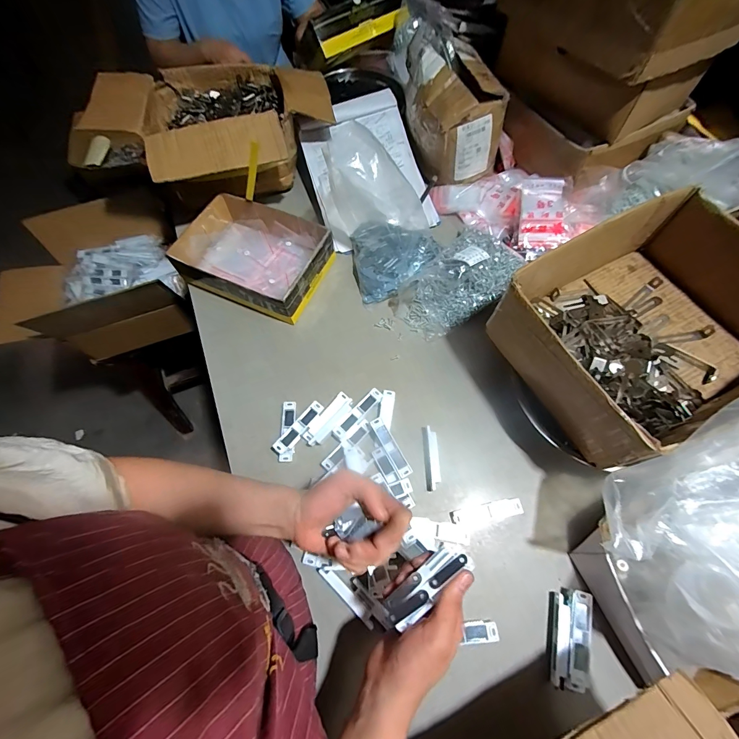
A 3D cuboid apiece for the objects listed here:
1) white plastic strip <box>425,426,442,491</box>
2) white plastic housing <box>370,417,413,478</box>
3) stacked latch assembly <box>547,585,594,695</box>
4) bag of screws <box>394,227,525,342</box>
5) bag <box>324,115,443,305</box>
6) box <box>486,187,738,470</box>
[{"bbox_3d":[0.093,0.135,0.531,0.019,0.024,0.091,-1,66,2],"label":"white plastic strip"},{"bbox_3d":[0.032,0.117,0.530,0.021,0.016,0.093,-30,83,-10],"label":"white plastic housing"},{"bbox_3d":[0.244,0.327,0.429,0.041,0.031,0.103,14,67,9],"label":"stacked latch assembly"},{"bbox_3d":[0.151,-0.158,0.620,0.215,0.086,0.136,-37,69,-13],"label":"bag of screws"},{"bbox_3d":[0.044,-0.274,0.607,0.180,0.212,0.198,-17,66,-5],"label":"bag"},{"bbox_3d":[0.355,-0.058,0.457,0.303,0.115,0.249,-28,67,-9],"label":"box"}]

